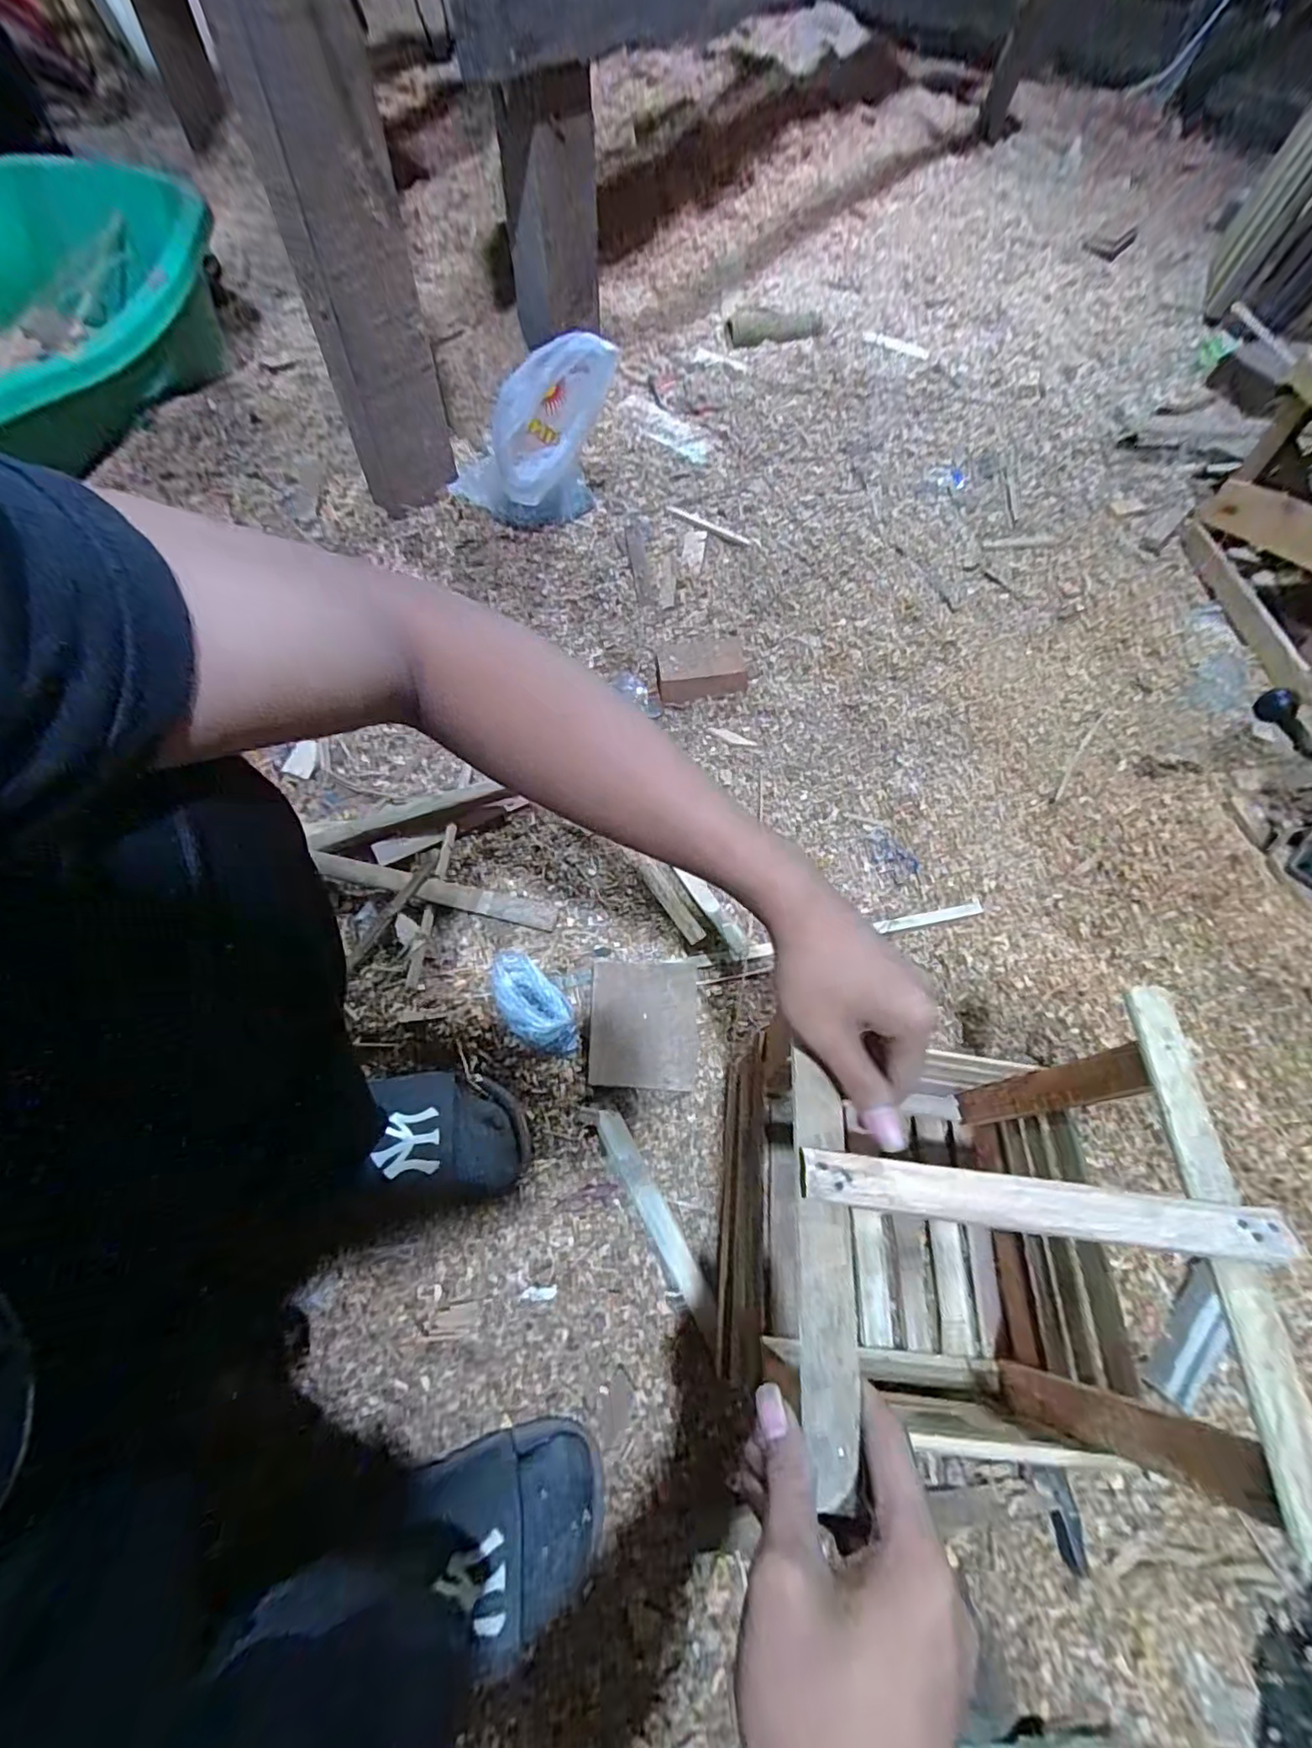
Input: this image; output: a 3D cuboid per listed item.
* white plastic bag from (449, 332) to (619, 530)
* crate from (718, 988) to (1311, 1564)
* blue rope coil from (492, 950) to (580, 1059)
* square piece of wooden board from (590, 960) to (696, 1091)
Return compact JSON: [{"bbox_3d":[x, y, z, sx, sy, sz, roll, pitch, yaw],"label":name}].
[{"bbox_3d":[-0.176,-0.607,0.843,0.242,0.229,0.087,-13,65,-10],"label":"white plastic bag"},{"bbox_3d":[0.190,0.249,0.414,0.246,0.279,0.252,1,66,-2],"label":"crate"},{"bbox_3d":[-0.120,0.126,0.576,0.053,0.028,0.116,-37,72,-16],"label":"blue rope coil"},{"bbox_3d":[-0.011,0.147,0.580,0.103,0.011,0.119,4,72,-11],"label":"square piece of wooden board"}]

